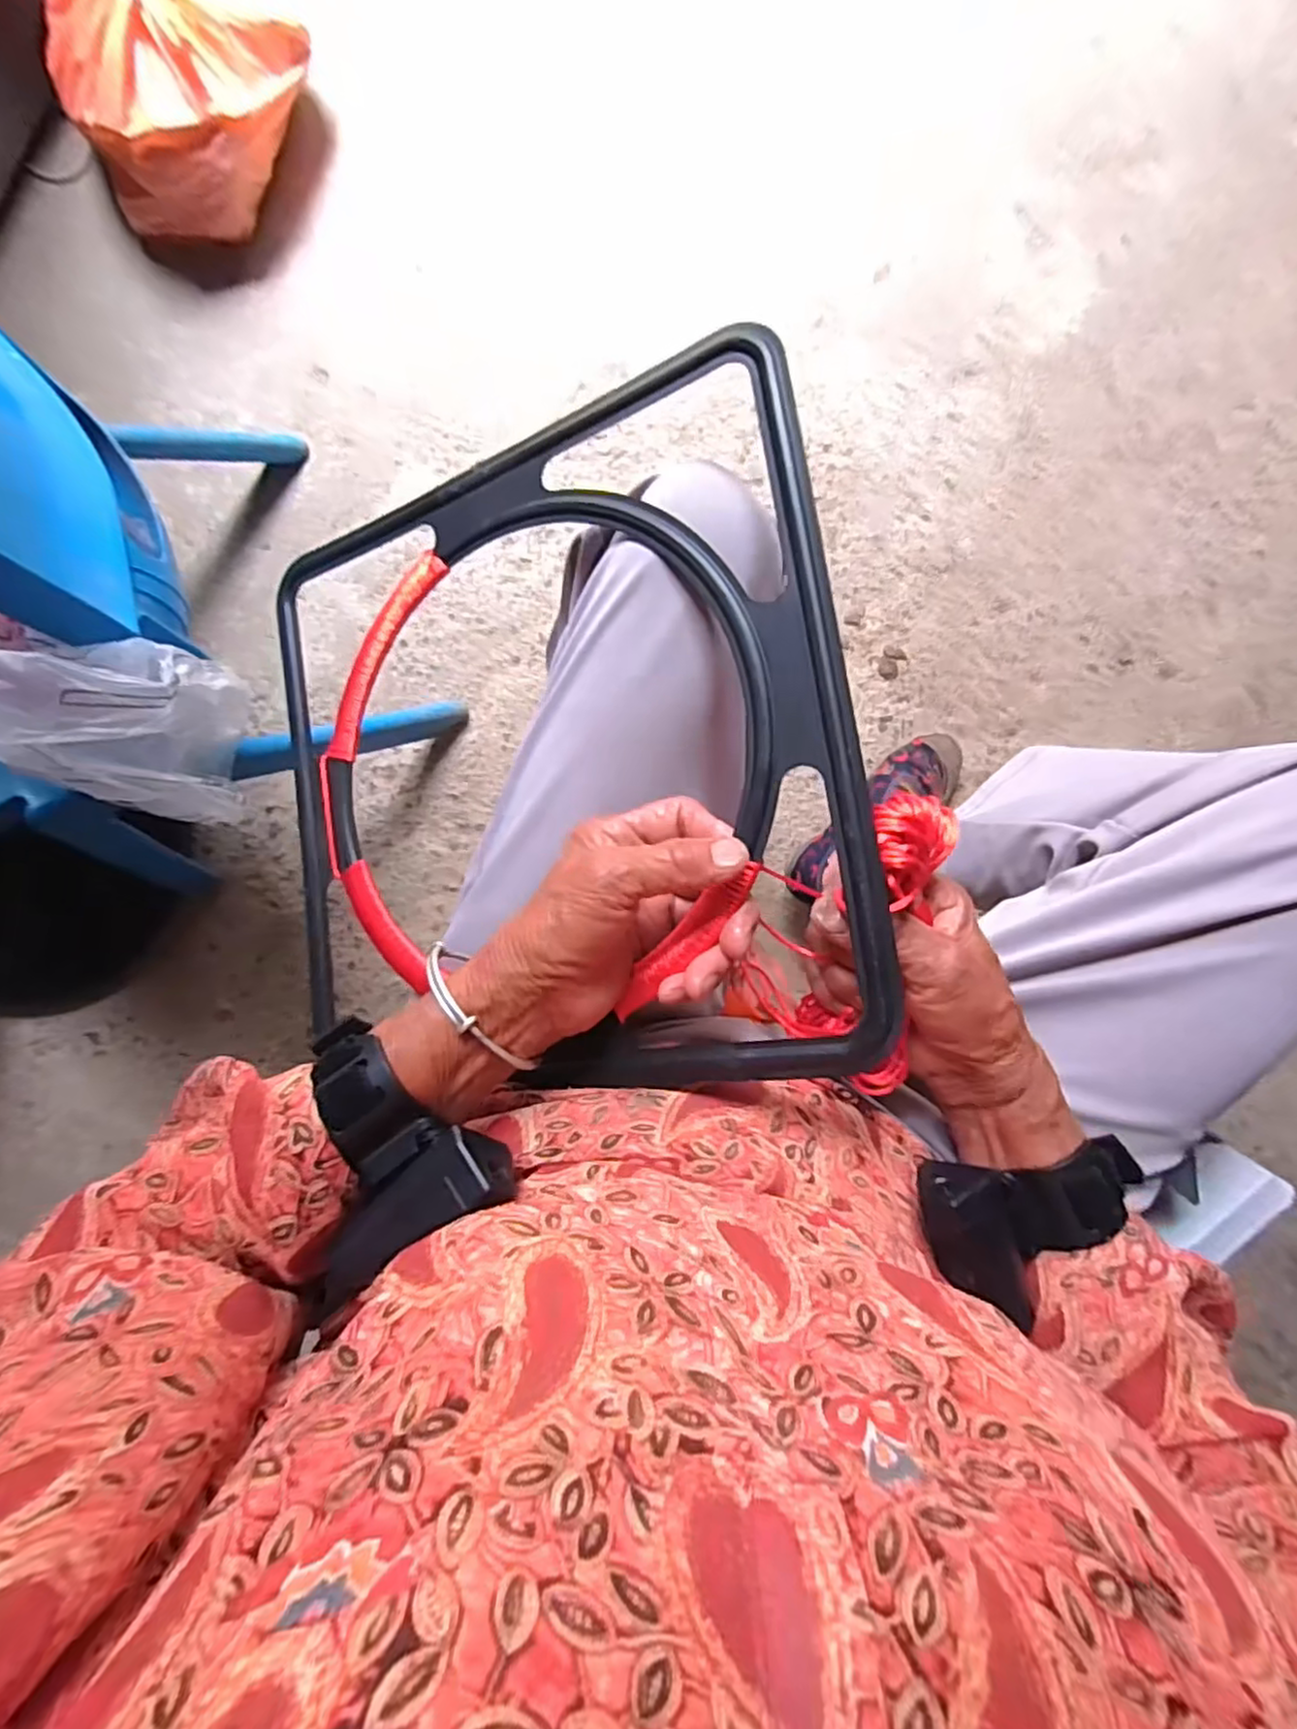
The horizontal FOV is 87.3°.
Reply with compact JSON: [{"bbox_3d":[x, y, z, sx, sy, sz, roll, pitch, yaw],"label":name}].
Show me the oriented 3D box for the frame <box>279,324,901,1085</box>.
[{"bbox_3d":[-0.065,-0.055,0.351,0.328,0.015,0.329,-10,84,25],"label":"frame"}]

